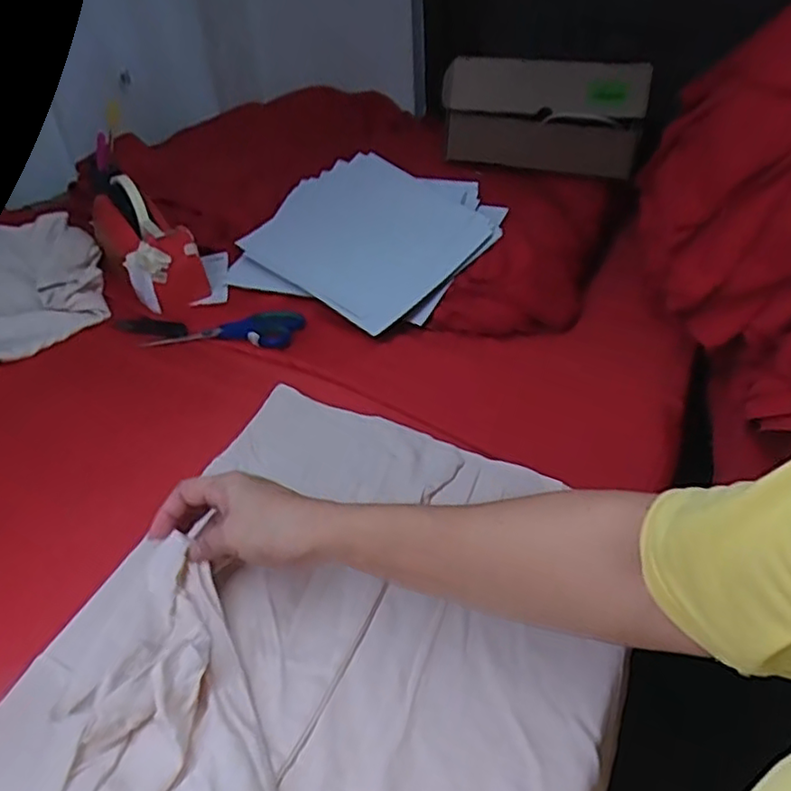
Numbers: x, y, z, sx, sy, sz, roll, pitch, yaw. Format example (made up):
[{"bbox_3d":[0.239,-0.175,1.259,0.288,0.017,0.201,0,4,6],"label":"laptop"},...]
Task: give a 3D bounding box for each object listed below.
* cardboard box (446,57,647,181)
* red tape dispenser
[{"bbox_3d":[0.203,-0.405,0.926,0.280,0.136,0.068,8,40,15],"label":"cardboard box"},{"bbox_3d":[-0.328,-0.199,0.827,0.206,0.098,0.083,42,54,19],"label":"red tape dispenser"}]

